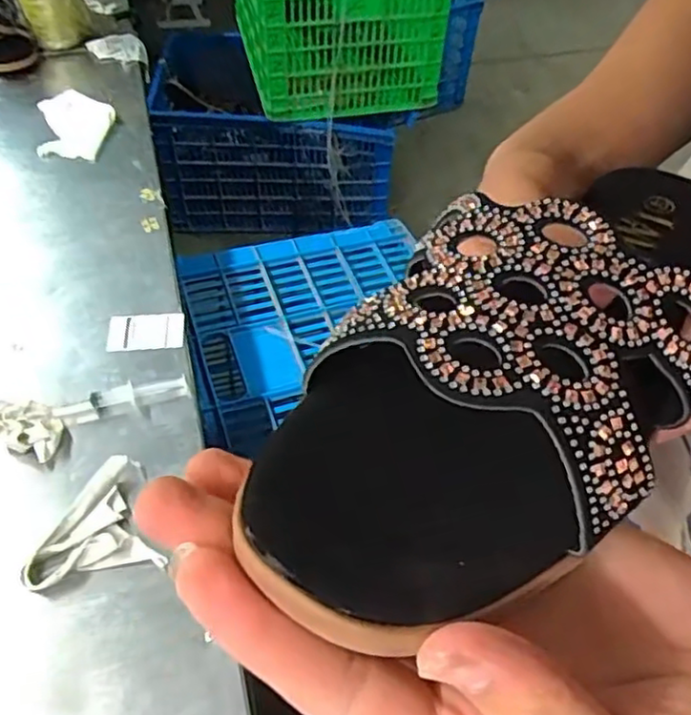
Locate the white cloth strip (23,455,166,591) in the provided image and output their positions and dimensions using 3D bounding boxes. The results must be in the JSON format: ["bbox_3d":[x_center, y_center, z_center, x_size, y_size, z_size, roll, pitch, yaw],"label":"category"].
[{"bbox_3d":[-0.221,0.143,0.577,0.104,0.021,0.103,-12,48,-8],"label":"white cloth strip"}]

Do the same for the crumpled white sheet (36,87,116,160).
[{"bbox_3d":[-0.402,-0.354,0.987,0.108,0.018,0.169,-13,48,-9],"label":"crumpled white sheet"}]

